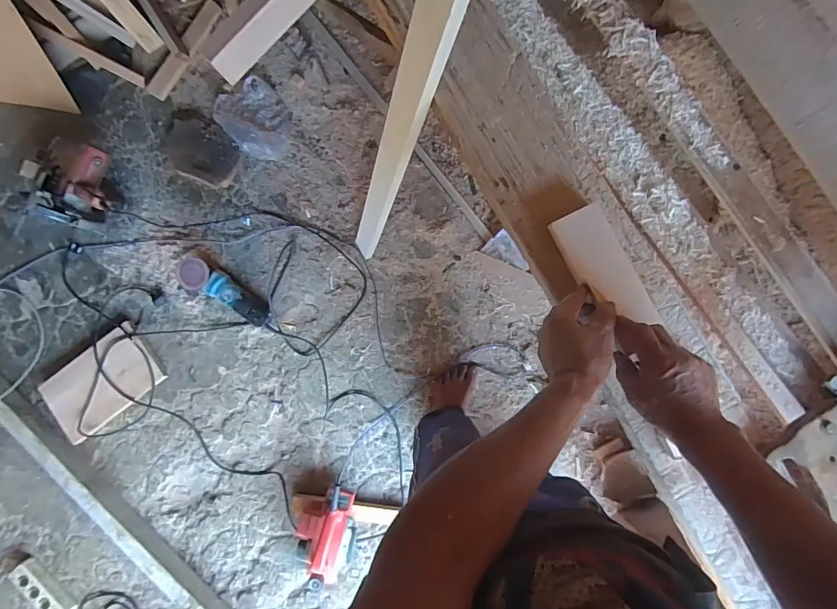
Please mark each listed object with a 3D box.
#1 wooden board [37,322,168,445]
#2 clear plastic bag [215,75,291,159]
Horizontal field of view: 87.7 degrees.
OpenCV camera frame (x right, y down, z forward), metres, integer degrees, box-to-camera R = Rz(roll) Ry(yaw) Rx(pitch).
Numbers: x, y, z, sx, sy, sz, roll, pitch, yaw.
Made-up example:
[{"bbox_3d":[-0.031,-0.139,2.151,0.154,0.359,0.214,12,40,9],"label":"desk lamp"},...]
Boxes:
[{"bbox_3d":[-0.921,0.229,1.264,0.316,0.031,0.197,-37,95,-4],"label":"wooden board"},{"bbox_3d":[-0.490,-0.559,1.329,0.186,0.027,0.246,-40,86,-1],"label":"clear plastic bag"}]

